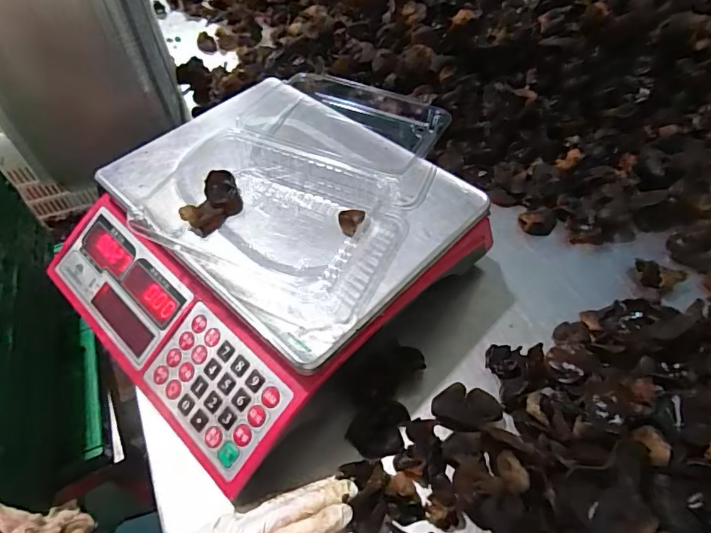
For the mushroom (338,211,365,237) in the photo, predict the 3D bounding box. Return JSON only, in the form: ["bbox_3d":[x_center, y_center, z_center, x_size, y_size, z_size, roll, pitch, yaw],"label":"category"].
[{"bbox_3d":[-0.004,-0.038,0.386,0.016,0.012,0.023,24,58,21],"label":"mushroom"}]

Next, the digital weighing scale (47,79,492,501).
[{"bbox_3d":[-0.083,-0.015,0.436,0.311,0.099,0.306,35,62,27],"label":"digital weighing scale"}]

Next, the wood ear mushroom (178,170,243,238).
[{"bbox_3d":[-0.118,-0.053,0.397,0.032,0.019,0.063,16,55,16],"label":"wood ear mushroom"}]

